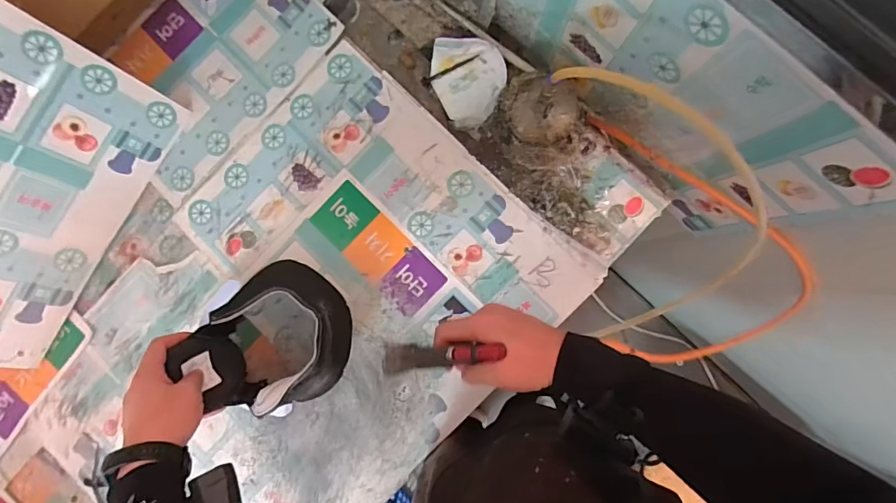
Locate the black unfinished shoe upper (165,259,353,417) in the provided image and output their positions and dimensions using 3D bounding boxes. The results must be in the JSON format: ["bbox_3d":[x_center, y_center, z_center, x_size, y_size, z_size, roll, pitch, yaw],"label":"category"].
[{"bbox_3d":[-0.212,0.100,0.556,0.148,0.134,0.162,13,88,6],"label":"black unfinished shoe upper"}]

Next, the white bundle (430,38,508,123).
[{"bbox_3d":[0.029,-0.254,0.656,0.098,0.040,0.129,-27,85,4],"label":"white bundle"}]

